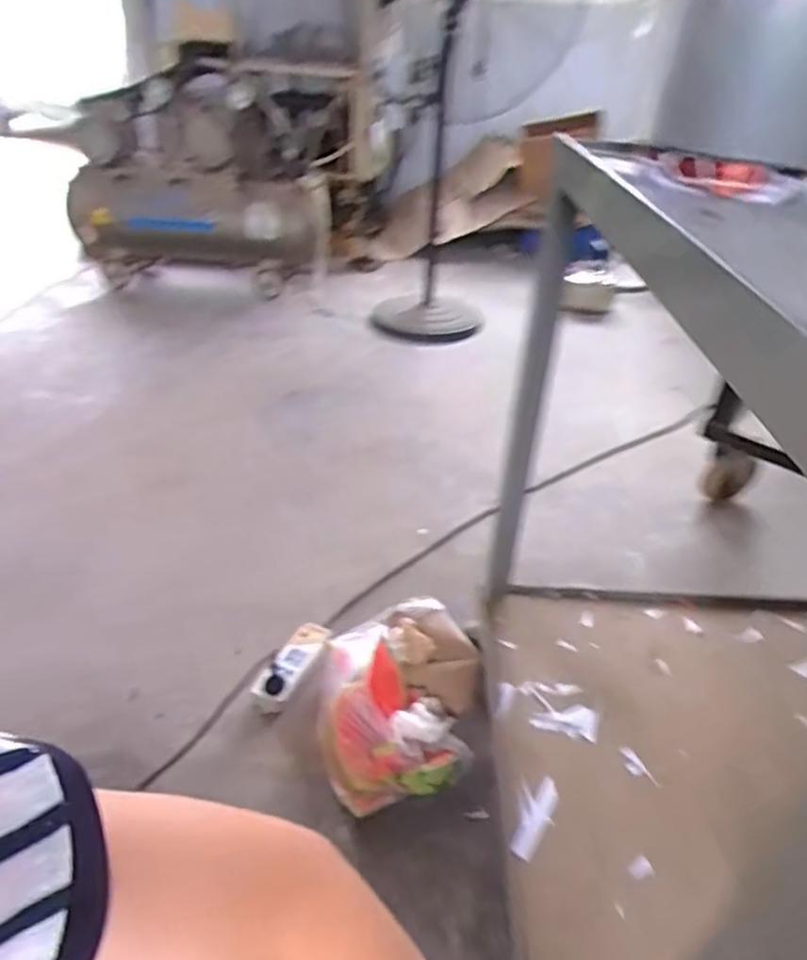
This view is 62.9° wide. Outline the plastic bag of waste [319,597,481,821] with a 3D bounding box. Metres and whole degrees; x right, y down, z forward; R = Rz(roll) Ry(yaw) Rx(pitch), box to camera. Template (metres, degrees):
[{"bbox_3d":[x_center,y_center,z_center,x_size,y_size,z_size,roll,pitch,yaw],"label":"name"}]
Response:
[{"bbox_3d":[-0.007,0.320,0.984,0.241,0.138,0.264,-6,35,-14],"label":"plastic bag of waste"}]

